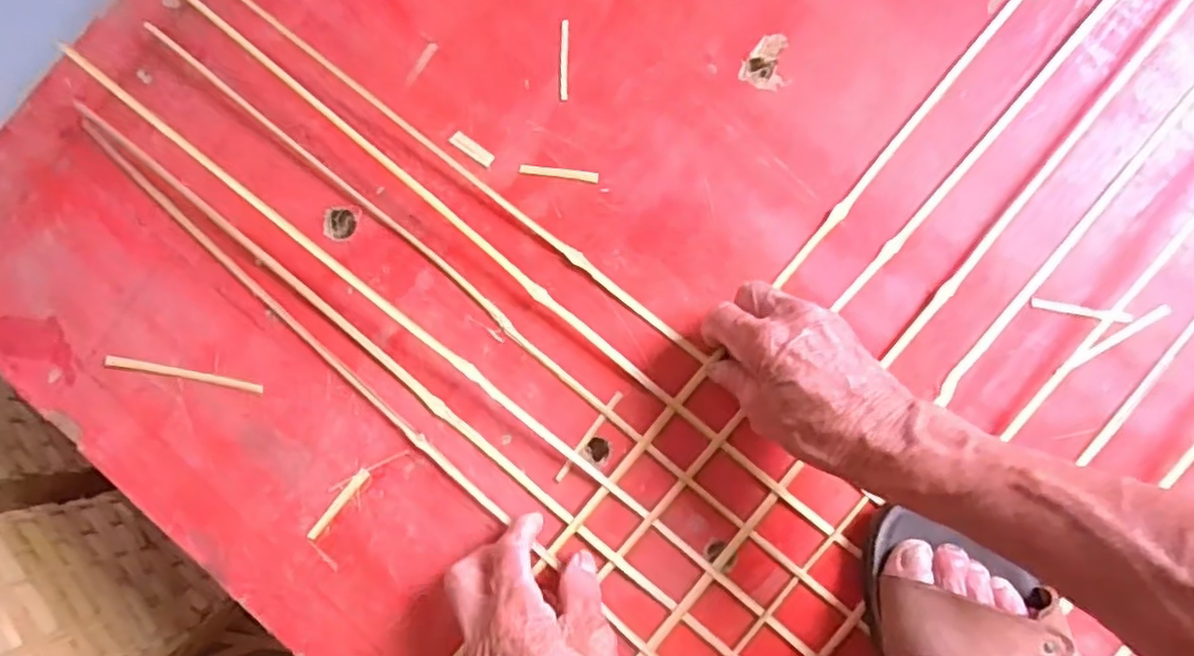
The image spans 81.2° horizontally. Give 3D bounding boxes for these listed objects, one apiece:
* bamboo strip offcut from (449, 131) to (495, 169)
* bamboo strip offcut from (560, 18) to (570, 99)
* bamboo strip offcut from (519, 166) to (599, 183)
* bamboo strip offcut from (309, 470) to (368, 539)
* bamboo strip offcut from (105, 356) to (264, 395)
[{"bbox_3d":[-0.084,-0.120,0.467,0.033,0.004,0.010,35,88,6],"label":"bamboo strip offcut"},{"bbox_3d":[-0.022,-0.181,0.469,0.005,0.004,0.055,0,85,4],"label":"bamboo strip offcut"},{"bbox_3d":[-0.025,-0.102,0.459,0.052,0.004,0.007,9,85,5],"label":"bamboo strip offcut"},{"bbox_3d":[-0.167,0.114,0.451,0.009,0.004,0.055,40,89,6],"label":"bamboo strip offcut"},{"bbox_3d":[-0.276,0.031,0.461,0.111,0.005,0.008,9,85,5],"label":"bamboo strip offcut"}]

